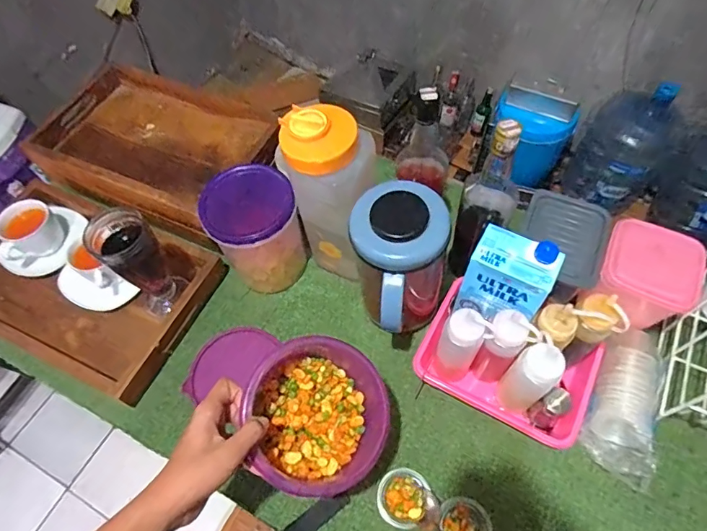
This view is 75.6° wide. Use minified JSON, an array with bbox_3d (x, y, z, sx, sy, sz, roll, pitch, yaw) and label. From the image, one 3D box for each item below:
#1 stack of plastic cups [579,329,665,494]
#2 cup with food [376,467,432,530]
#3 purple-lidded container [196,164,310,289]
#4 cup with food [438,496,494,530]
[{"bbox_3d":[0.351,0.177,0.591,0.072,0.068,0.186,17,62,12],"label":"stack of plastic cups"},{"bbox_3d":[0.058,0.284,0.556,0.056,0.049,0.062,21,63,14],"label":"cup with food"},{"bbox_3d":[-0.143,-0.051,0.688,0.126,0.165,0.118,-1,60,2],"label":"purple-lidded container"},{"bbox_3d":[0.134,0.308,0.545,0.059,0.044,0.053,28,65,17],"label":"cup with food"}]

